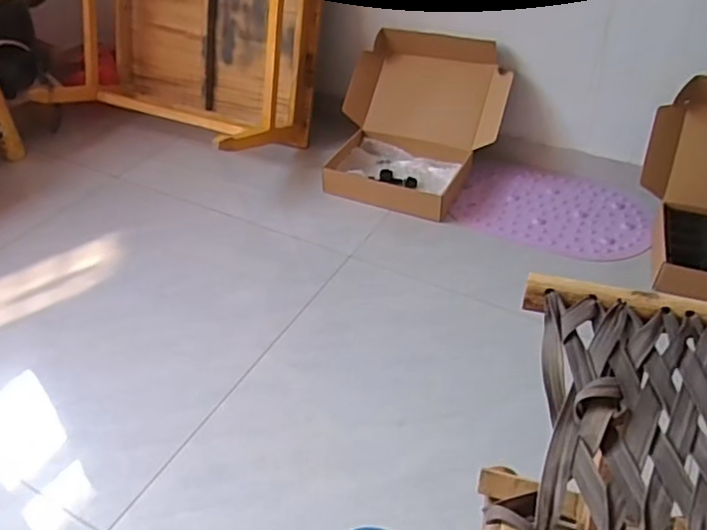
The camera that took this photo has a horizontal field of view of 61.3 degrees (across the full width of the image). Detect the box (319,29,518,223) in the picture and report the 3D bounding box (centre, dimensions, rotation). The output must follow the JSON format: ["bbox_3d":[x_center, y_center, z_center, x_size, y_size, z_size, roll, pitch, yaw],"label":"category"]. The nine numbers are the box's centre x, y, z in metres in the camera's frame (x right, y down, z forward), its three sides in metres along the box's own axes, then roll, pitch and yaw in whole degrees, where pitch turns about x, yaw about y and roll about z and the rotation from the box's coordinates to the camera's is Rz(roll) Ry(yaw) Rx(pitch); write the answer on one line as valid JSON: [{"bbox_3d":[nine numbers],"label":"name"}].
[{"bbox_3d":[0.169,-0.415,1.753,0.483,0.328,0.490,15,43,17],"label":"box"}]

